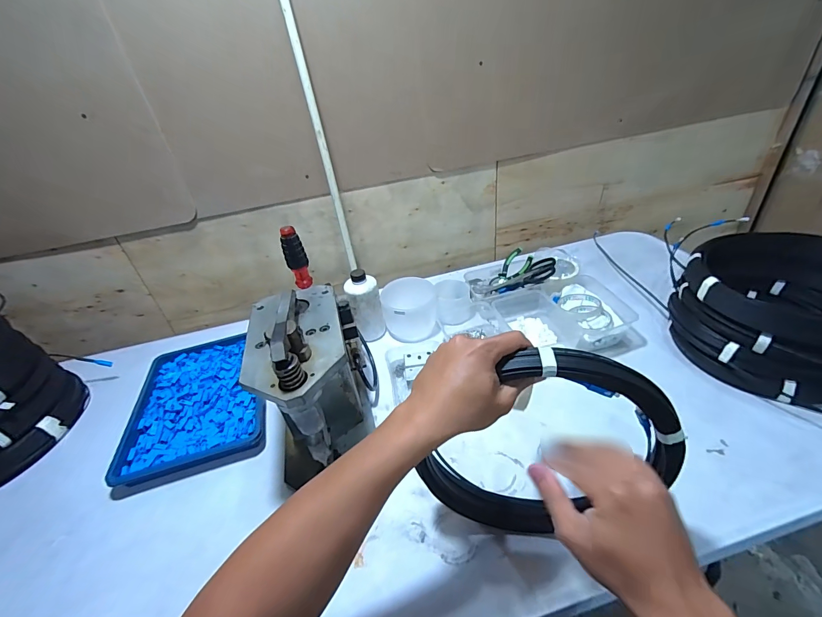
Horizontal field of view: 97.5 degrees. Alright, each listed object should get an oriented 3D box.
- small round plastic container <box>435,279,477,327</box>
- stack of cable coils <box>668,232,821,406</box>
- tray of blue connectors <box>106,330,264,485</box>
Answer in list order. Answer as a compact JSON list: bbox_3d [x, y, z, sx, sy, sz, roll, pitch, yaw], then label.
[{"bbox_3d":[0.105,-0.012,0.842,0.088,0.082,0.084,-5,35,4],"label":"small round plastic container"},{"bbox_3d":[0.639,0.002,0.633,0.275,0.163,0.302,22,45,36],"label":"stack of cable coils"},{"bbox_3d":[-0.414,0.173,0.719,0.233,0.036,0.325,-16,36,-11],"label":"tray of blue connectors"}]

